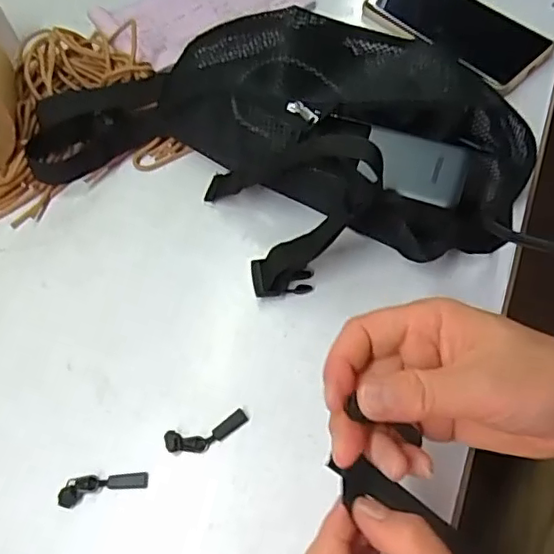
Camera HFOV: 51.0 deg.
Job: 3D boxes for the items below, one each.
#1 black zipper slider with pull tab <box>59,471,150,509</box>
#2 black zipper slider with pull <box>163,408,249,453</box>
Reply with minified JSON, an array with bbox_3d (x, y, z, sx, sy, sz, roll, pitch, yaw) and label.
[{"bbox_3d":[-0.109,0.131,0.365,0.054,0.008,0.017,-11,62,-2],"label":"black zipper slider with pull tab"},{"bbox_3d":[-0.045,0.101,0.375,0.055,0.004,0.017,-17,63,-6],"label":"black zipper slider with pull"}]

